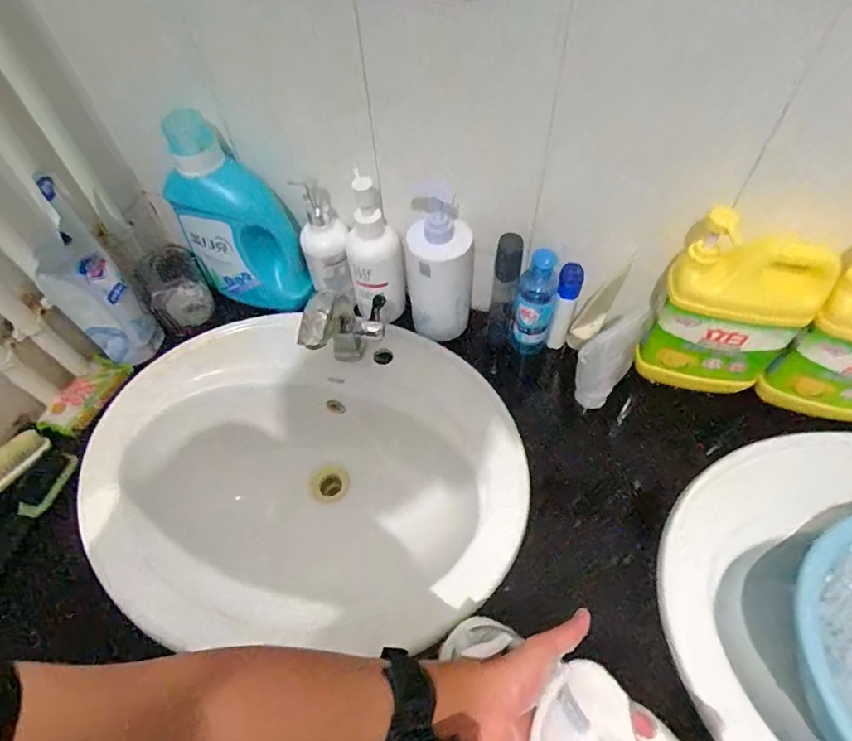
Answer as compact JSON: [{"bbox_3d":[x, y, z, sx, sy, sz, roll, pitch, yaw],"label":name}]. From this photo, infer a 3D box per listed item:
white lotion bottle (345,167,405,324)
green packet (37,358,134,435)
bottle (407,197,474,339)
[{"bbox_3d":[-0.069,-0.152,0.669,0.072,0.212,0.051,-8,56,-3],"label":"white lotion bottle"},{"bbox_3d":[-0.464,0.036,0.681,0.072,0.021,0.117,21,59,16],"label":"green packet"},{"bbox_3d":[0.016,-0.128,0.662,0.084,0.181,0.072,0,56,2],"label":"bottle"}]

